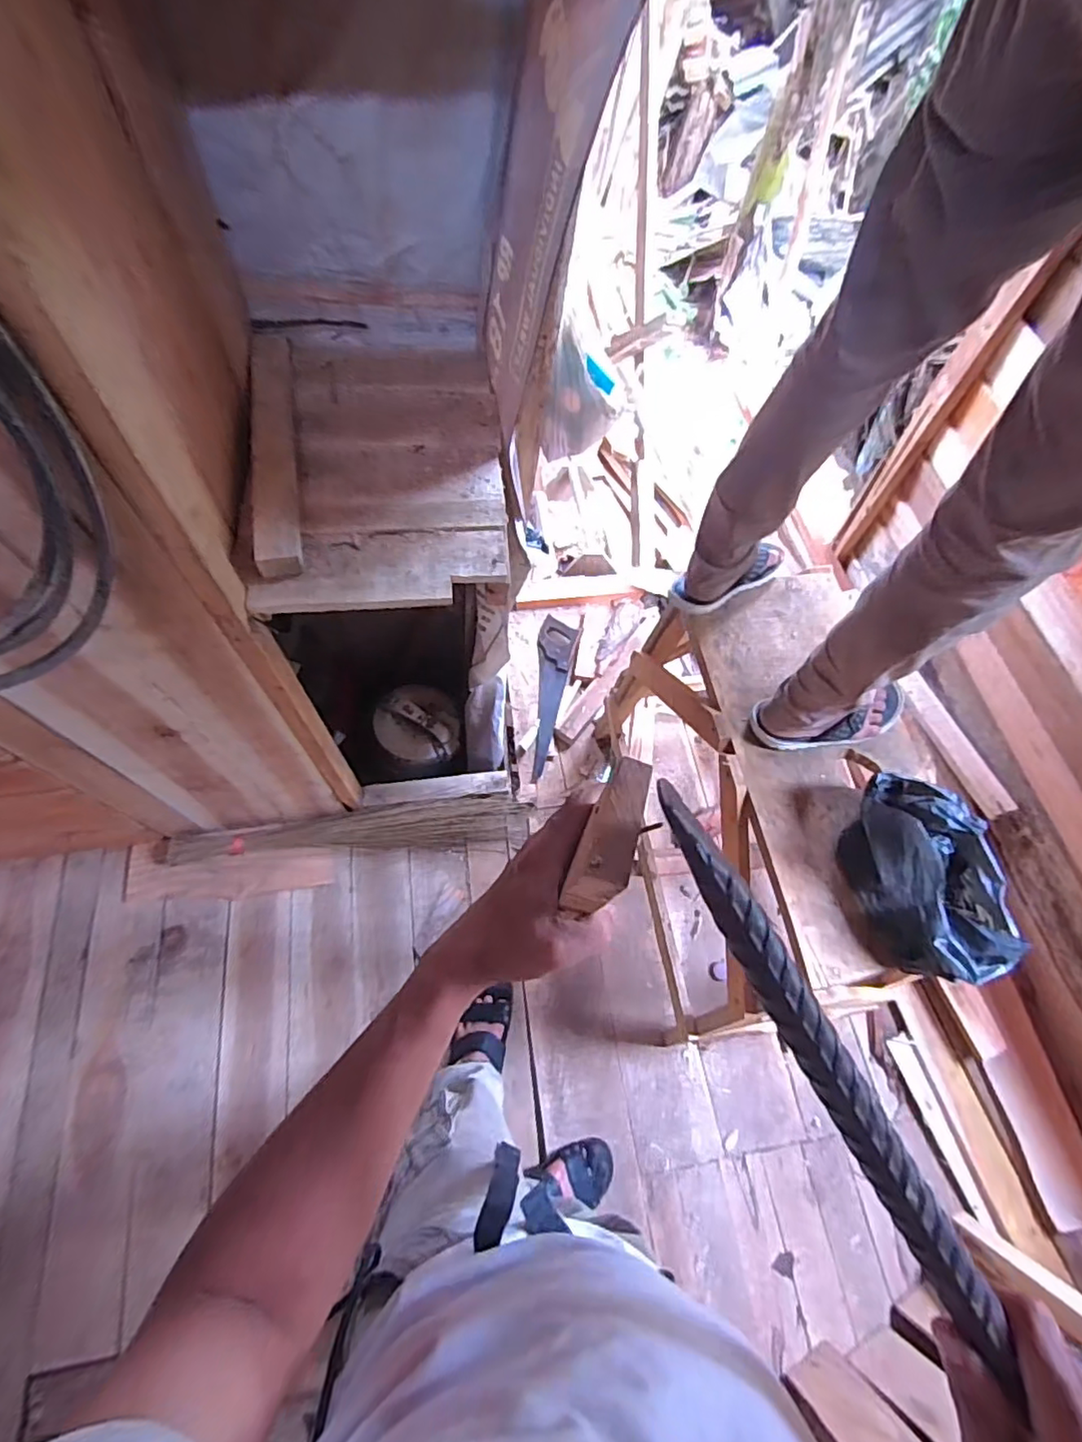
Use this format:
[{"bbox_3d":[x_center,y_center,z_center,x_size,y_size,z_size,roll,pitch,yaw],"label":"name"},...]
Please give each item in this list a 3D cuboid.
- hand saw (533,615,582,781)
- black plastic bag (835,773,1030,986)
[{"bbox_3d":[0.019,-0.078,1.613,0.106,0.017,0.487,10,62,2],"label":"hand saw"},{"bbox_3d":[0.509,0.196,0.771,0.158,0.129,0.249,-9,63,-7],"label":"black plastic bag"}]

